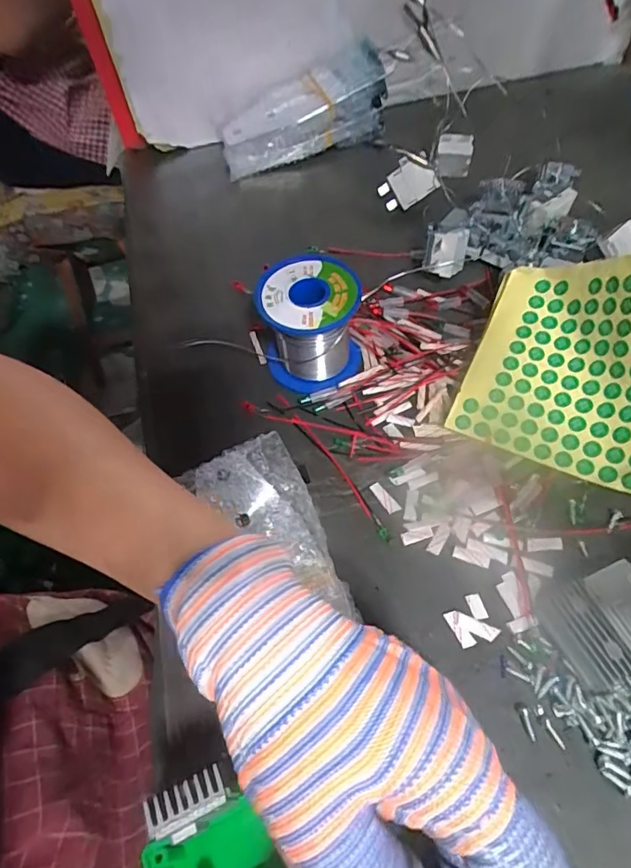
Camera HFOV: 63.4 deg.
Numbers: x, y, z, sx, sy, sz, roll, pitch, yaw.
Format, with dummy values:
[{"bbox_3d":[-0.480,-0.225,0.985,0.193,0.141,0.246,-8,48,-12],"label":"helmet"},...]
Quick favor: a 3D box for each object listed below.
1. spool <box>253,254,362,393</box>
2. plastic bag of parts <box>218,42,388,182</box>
[{"bbox_3d":[-0.003,-0.073,0.339,0.065,0.060,0.063,-3,58,2],"label":"spool"},{"bbox_3d":[-0.012,-0.303,0.495,0.168,0.055,0.058,-25,59,2],"label":"plastic bag of parts"}]

